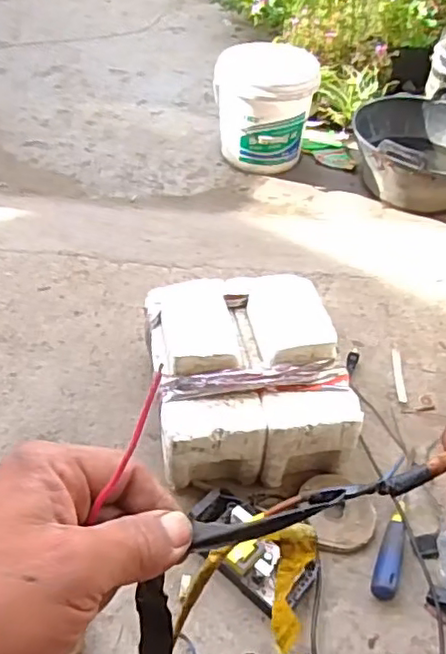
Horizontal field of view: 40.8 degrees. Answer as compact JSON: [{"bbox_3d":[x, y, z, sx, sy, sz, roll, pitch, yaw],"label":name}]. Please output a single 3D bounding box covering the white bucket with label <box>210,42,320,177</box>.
[{"bbox_3d":[0.104,-0.560,1.530,0.248,0.236,0.259,5,46,0],"label":"white bucket with label"}]

